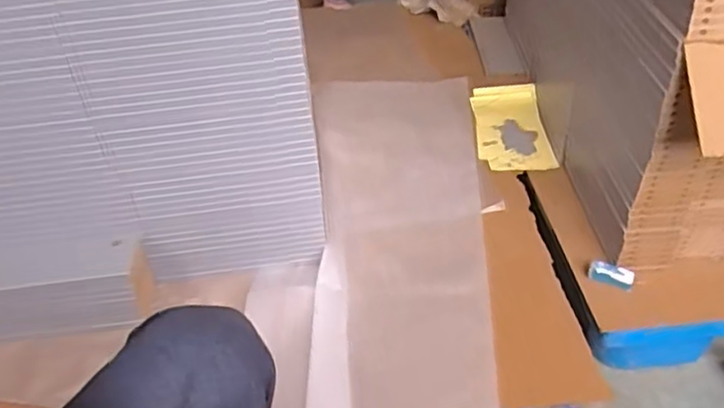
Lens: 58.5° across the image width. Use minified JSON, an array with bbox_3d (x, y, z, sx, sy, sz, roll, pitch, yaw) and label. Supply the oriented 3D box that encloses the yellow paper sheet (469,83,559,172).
[{"bbox_3d":[0.291,-0.159,1.277,0.131,0.025,0.271,-2,41,2],"label":"yellow paper sheet"}]

